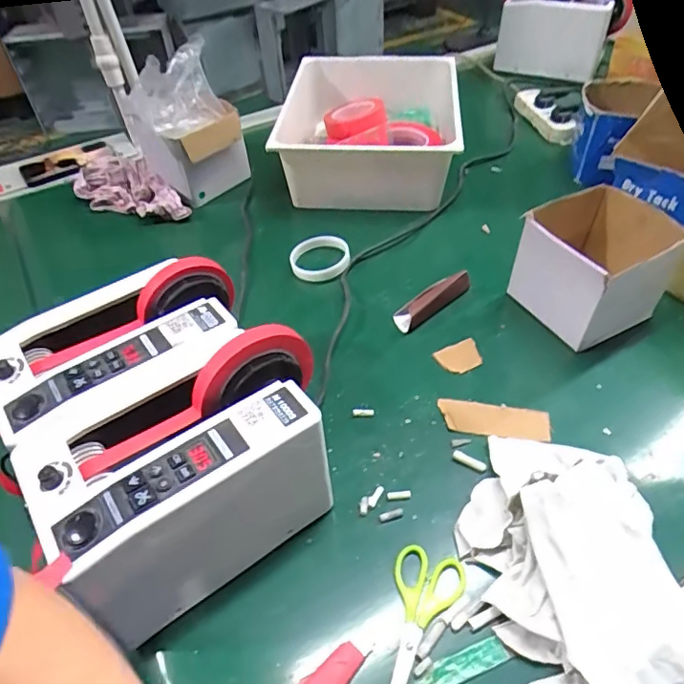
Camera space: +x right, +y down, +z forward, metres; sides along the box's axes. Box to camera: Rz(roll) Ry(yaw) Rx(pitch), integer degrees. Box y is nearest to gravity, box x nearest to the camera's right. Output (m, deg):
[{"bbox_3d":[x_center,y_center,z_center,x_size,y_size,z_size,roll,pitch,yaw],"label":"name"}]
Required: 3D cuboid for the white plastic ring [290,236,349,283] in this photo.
[{"bbox_3d":[-0.031,-0.119,0.763,0.082,0.013,0.073,-13,58,2],"label":"white plastic ring"}]

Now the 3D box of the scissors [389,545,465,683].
[{"bbox_3d":[0.055,0.232,0.442,0.055,0.005,0.129,19,52,19],"label":"scissors"}]

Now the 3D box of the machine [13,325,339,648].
[{"bbox_3d":[-0.123,0.106,0.462,0.241,0.160,0.140,-29,52,-23],"label":"machine"}]

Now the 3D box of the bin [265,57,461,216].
[{"bbox_3d":[0.050,-0.385,0.954,0.289,0.125,0.381,3,47,5],"label":"bin"}]

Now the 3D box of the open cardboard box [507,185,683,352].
[{"bbox_3d":[0.303,-0.088,0.667,0.151,0.131,0.141,-22,49,-18],"label":"open cardboard box"}]

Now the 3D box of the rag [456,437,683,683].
[{"bbox_3d":[0.186,0.179,0.444,0.161,0.071,0.259,-1,46,2],"label":"rag"}]

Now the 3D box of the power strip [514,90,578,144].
[{"bbox_3d":[0.397,-0.438,1.065,0.045,0.043,0.188,-12,49,-7],"label":"power strip"}]

